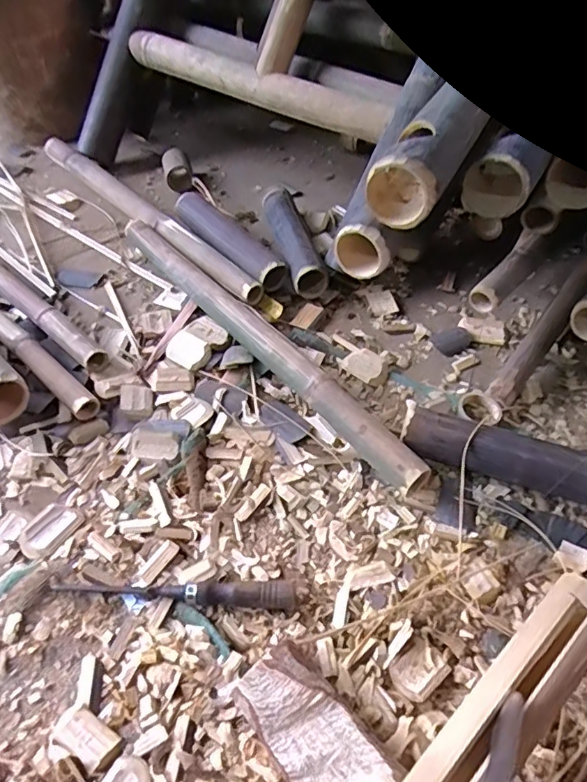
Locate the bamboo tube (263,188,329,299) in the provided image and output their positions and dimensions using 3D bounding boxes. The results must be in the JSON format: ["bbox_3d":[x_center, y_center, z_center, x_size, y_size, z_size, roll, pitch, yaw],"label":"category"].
[{"bbox_3d":[0.000,-0.247,0.899,0.053,0.059,0.230,-12,52,-9],"label":"bamboo tube"}]

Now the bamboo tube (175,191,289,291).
[{"bbox_3d":[-0.118,-0.252,0.904,0.062,0.047,0.264,-35,58,-24],"label":"bamboo tube"}]

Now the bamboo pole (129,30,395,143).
[{"bbox_3d":[-0.083,-0.523,0.927,0.548,0.058,0.058,28,57,22],"label":"bamboo pole"}]

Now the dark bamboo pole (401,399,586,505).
[{"bbox_3d":[0.256,0.084,0.616,0.266,0.058,0.056,16,53,13],"label":"dark bamboo pole"}]

